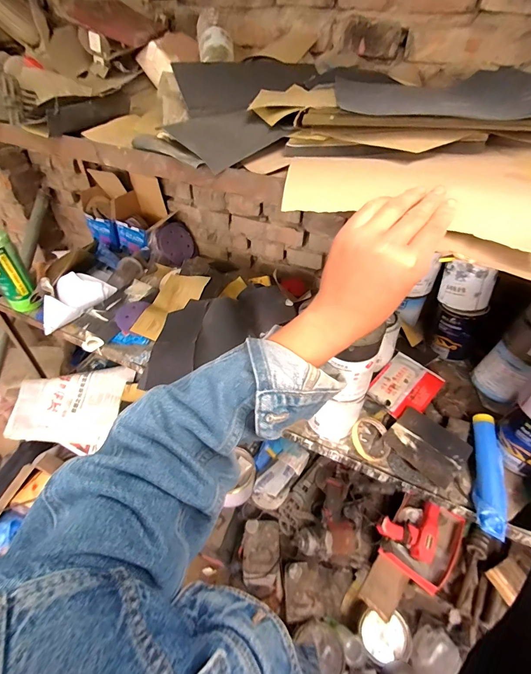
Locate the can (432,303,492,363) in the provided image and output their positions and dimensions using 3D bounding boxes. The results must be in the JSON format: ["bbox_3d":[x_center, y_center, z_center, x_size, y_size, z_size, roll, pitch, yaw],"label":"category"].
[{"bbox_3d":[0.478,-0.023,0.834,0.117,0.135,0.106,-29,53,-30],"label":"can"}]

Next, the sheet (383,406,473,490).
[{"bbox_3d":[0.322,0.214,0.673,0.107,0.015,0.137,-39,55,-24],"label":"sheet"}]

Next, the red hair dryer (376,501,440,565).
[{"bbox_3d":[0.387,0.509,0.911,0.159,0.055,0.132,16,45,12],"label":"red hair dryer"}]

